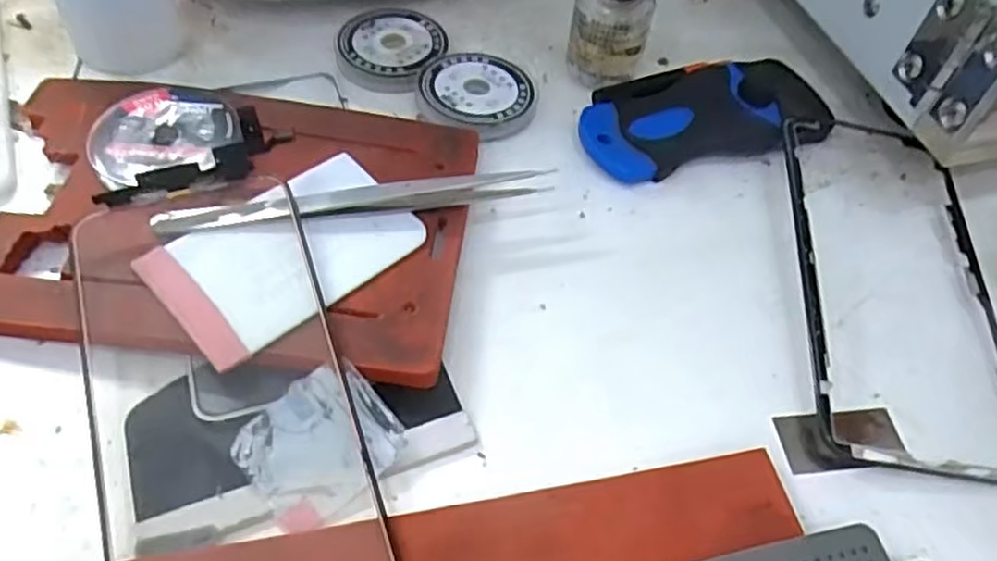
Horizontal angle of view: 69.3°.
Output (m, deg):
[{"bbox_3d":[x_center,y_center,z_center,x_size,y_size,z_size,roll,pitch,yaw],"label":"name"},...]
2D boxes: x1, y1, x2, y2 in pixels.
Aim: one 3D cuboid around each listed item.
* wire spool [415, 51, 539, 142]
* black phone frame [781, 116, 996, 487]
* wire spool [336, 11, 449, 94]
[{"bbox_3d":[-0.010,-0.077,0.294,0.046,0.009,0.045,2,55,-3],"label":"wire spool"},{"bbox_3d":[0.137,-0.006,0.252,0.070,0.013,0.151,7,54,0],"label":"black phone frame"},{"bbox_3d":[-0.045,-0.098,0.306,0.045,0.007,0.044,2,55,-3],"label":"wire spool"}]

